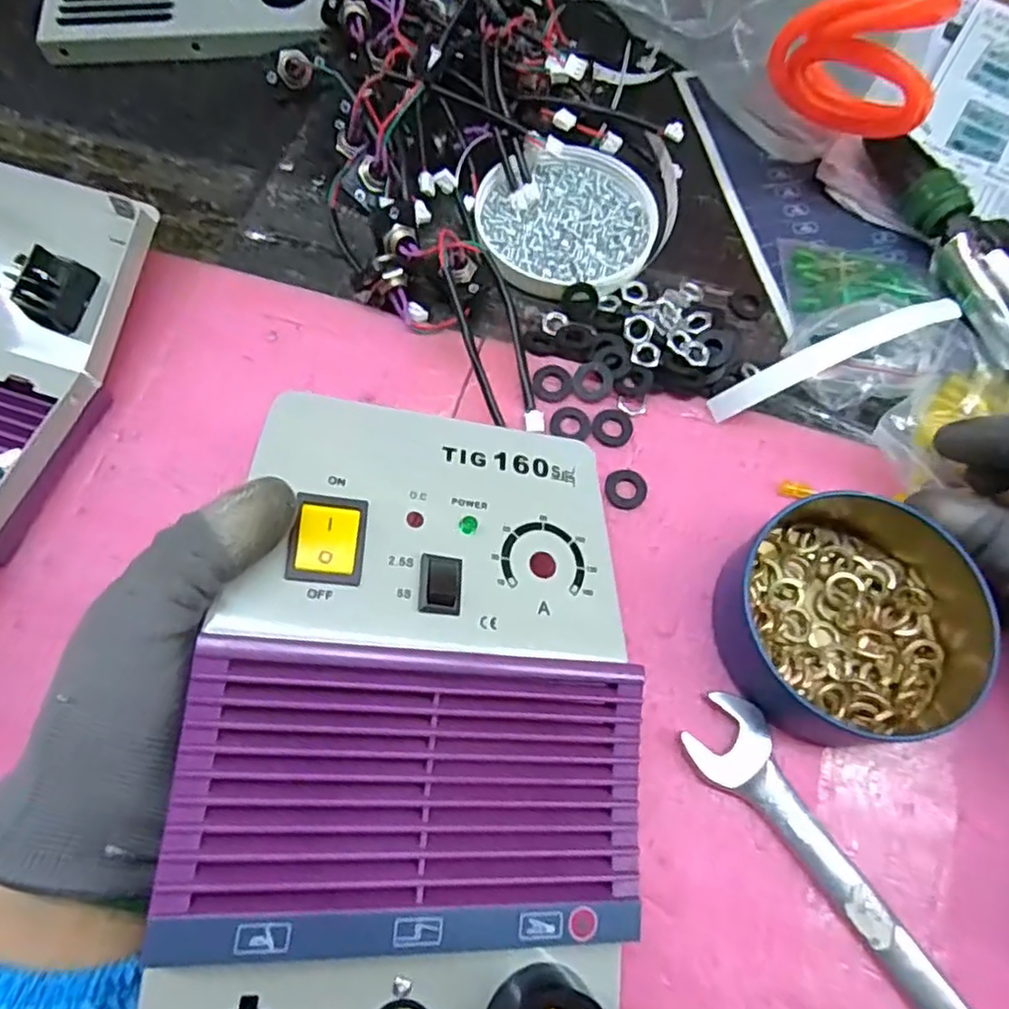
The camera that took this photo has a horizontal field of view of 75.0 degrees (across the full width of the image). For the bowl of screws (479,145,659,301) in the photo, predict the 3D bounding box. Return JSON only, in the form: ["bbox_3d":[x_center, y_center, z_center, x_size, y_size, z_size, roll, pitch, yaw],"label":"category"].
[{"bbox_3d":[0.036,-0.158,0.363,0.098,0.010,0.097,1,67,-1],"label":"bowl of screws"}]

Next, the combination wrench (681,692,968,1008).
[{"bbox_3d":[0.144,0.167,0.235,0.031,0.008,0.216,-33,72,-14],"label":"combination wrench"}]

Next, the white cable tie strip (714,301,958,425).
[{"bbox_3d":[0.162,-0.072,0.318,0.128,0.037,0.015,-22,70,-10],"label":"white cable tie strip"}]

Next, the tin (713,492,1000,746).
[{"bbox_3d":[0.145,0.042,0.273,0.104,0.035,0.102,1,67,-1],"label":"tin"}]

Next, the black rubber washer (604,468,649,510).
[{"bbox_3d":[0.057,-0.007,0.306,0.020,0.004,0.020,1,67,-1],"label":"black rubber washer"}]

